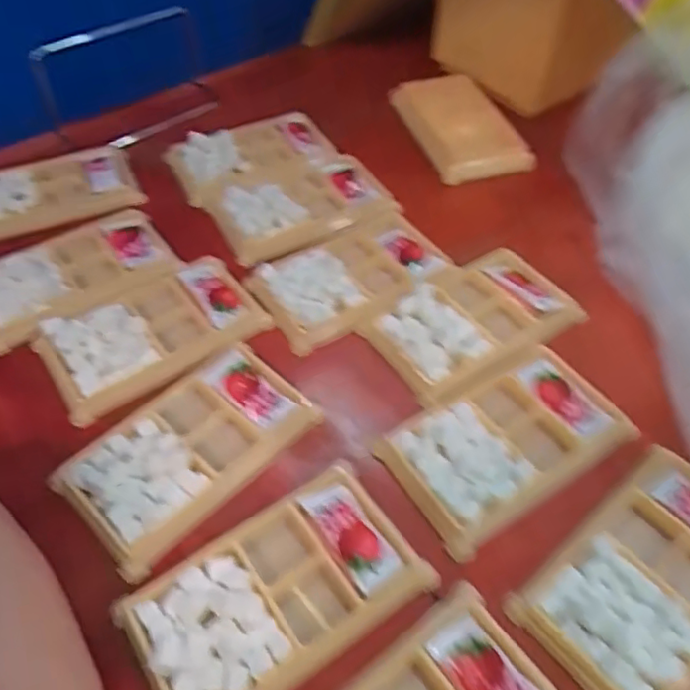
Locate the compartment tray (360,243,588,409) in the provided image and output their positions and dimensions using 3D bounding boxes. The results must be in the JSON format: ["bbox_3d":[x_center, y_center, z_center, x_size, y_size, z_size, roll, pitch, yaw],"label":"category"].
[{"bbox_3d":[0.086,-0.019,0.398,0.136,0.017,0.084,-27,56,-20],"label":"compartment tray"}]

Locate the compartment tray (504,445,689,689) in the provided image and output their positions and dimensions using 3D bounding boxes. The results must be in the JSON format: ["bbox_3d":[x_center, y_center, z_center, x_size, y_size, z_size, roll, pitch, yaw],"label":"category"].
[{"bbox_3d":[0.153,0.114,0.292,0.129,0.011,0.076,-33,58,-23],"label":"compartment tray"}]

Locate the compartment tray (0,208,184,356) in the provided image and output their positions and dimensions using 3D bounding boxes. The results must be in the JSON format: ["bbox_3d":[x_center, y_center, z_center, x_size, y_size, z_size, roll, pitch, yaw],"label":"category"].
[{"bbox_3d":[-0.195,-0.054,0.425,0.137,0.012,0.082,-30,57,-22],"label":"compartment tray"}]

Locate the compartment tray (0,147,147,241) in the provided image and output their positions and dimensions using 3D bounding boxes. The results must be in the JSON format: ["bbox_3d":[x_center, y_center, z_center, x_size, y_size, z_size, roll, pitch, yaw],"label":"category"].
[{"bbox_3d":[-0.242,-0.128,0.485,0.137,0.013,0.086,-18,53,-14],"label":"compartment tray"}]

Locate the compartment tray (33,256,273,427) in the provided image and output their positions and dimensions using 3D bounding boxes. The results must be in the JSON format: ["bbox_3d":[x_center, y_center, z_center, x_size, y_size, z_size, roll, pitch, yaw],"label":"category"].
[{"bbox_3d":[-0.127,-0.011,0.390,0.134,0.020,0.084,-30,57,-22],"label":"compartment tray"}]

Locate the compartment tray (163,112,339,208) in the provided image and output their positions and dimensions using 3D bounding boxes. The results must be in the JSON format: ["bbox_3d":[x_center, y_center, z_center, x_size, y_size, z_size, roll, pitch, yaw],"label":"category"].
[{"bbox_3d":[-0.082,-0.171,0.528,0.141,0.018,0.089,-25,55,-19],"label":"compartment tray"}]

